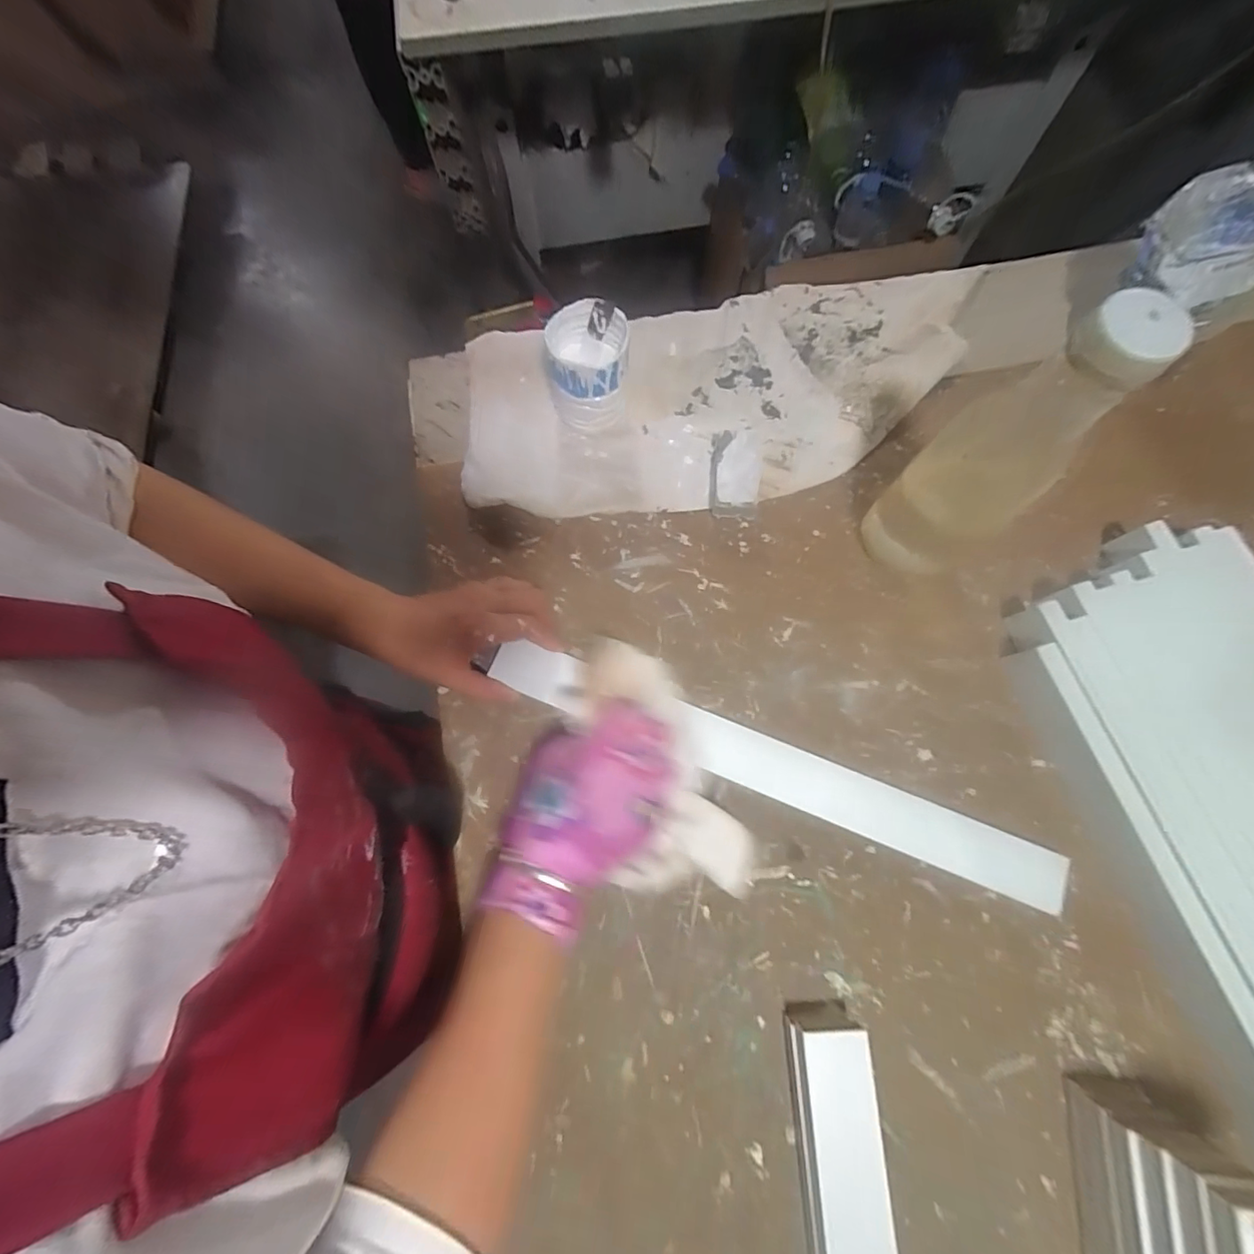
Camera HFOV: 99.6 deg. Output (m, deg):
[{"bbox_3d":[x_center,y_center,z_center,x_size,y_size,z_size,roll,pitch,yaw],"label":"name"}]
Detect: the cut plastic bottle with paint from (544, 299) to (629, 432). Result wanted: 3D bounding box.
[{"bbox_3d":[-0.032,-0.213,0.441,0.068,0.079,0.074,-10,75,-2],"label":"cut plastic bottle with paint"}]

